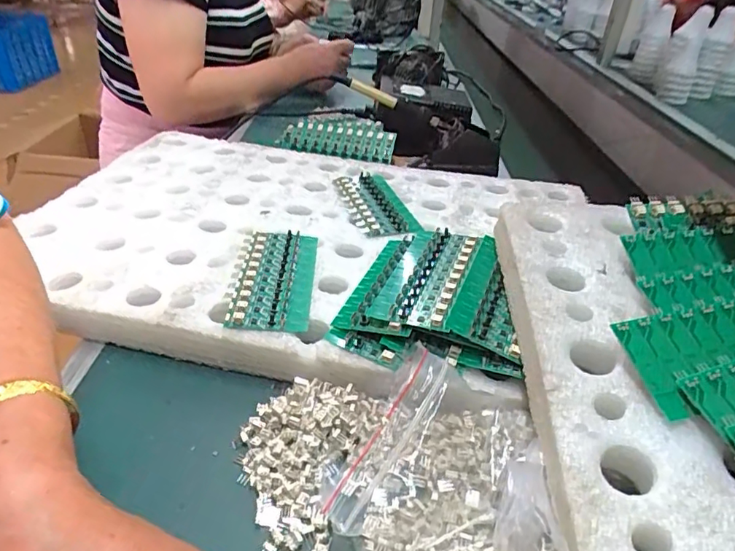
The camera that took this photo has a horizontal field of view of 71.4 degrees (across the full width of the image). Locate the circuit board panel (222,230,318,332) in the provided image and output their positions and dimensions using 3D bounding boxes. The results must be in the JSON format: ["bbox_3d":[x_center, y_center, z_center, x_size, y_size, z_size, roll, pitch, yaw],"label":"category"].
[{"bbox_3d":[-0.081,0.001,0.438,0.067,0.010,0.131,3,35,-3],"label":"circuit board panel"}]

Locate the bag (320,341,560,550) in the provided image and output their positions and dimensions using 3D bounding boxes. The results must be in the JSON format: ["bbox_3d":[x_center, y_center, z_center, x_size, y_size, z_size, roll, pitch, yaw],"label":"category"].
[{"bbox_3d":[0.053,0.118,0.306,0.138,0.041,0.141,16,36,16],"label":"bag"}]

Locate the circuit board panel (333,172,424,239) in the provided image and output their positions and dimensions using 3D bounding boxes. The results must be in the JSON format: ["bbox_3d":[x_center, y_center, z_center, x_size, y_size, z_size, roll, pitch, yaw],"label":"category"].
[{"bbox_3d":[0.010,-0.079,0.561,0.061,0.012,0.157,-7,36,-17],"label":"circuit board panel"}]

